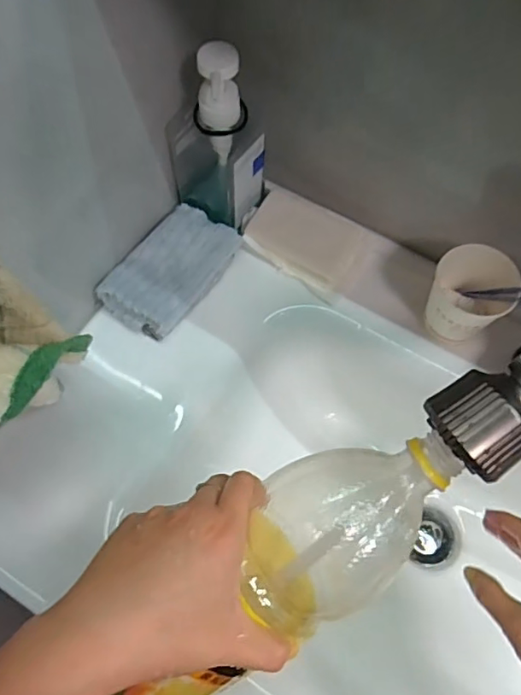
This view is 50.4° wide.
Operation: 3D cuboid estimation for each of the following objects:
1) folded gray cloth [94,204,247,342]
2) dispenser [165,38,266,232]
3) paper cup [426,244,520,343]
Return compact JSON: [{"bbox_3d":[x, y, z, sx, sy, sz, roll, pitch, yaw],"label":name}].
[{"bbox_3d":[-0.090,-0.078,0.558,0.084,0.030,0.137,30,69,12],"label":"folded gray cloth"},{"bbox_3d":[-0.044,-0.192,0.513,0.080,0.169,0.055,27,68,11],"label":"dispenser"},{"bbox_3d":[0.191,-0.046,0.515,0.068,0.090,0.065,0,66,-1],"label":"paper cup"}]

